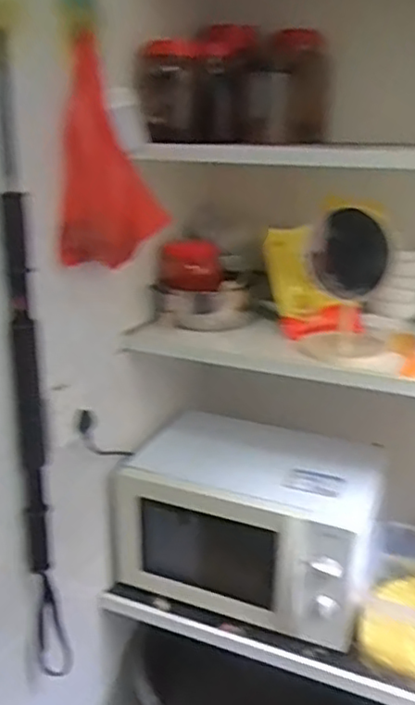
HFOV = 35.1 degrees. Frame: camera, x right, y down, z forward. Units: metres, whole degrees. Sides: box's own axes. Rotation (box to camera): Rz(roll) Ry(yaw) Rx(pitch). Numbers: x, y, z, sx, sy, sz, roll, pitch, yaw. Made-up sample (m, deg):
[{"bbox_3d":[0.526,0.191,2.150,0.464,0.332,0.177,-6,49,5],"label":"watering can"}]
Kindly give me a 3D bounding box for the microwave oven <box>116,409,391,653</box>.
[{"bbox_3d":[0.089,0.299,1.236,0.428,0.272,0.317,7,19,18],"label":"microwave oven"}]

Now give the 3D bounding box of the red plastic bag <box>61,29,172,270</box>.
[{"bbox_3d":[-0.123,-0.249,0.860,0.056,0.261,0.191,9,20,22],"label":"red plastic bag"}]

